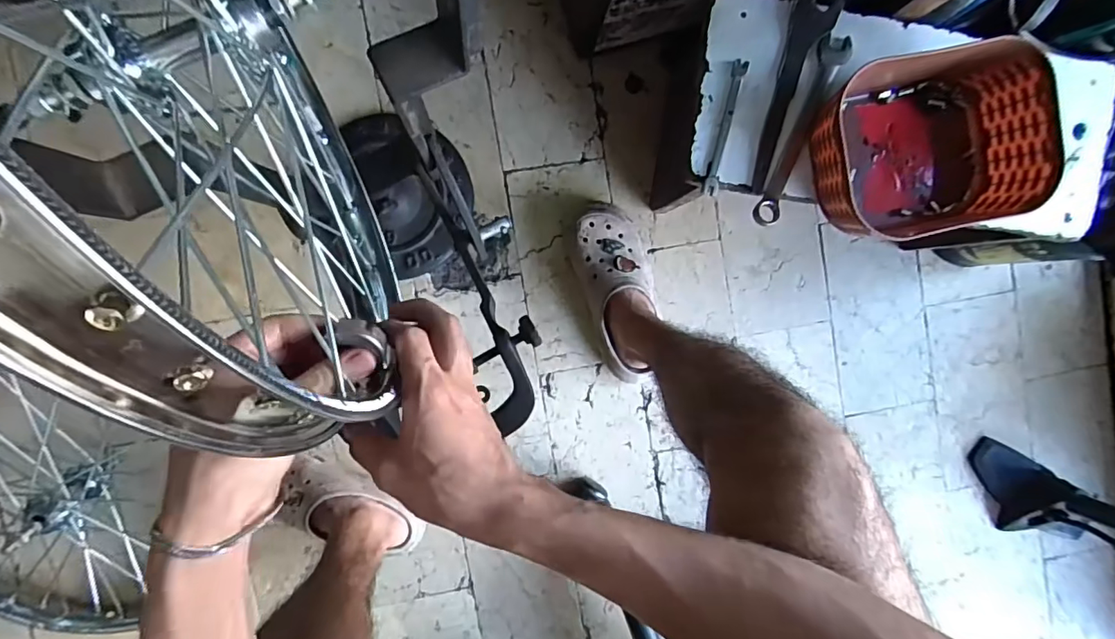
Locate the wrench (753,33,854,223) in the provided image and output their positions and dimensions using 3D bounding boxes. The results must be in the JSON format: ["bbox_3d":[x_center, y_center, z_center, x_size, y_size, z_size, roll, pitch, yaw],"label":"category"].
[{"bbox_3d":[0.249,-0.194,0.530,0.032,0.006,0.205,23,91,-6],"label":"wrench"}]

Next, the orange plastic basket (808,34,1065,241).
[{"bbox_3d":[0.356,-0.166,0.509,0.206,0.076,0.158,-13,95,-4],"label":"orange plastic basket"}]

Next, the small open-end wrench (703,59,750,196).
[{"bbox_3d":[0.170,-0.193,0.520,0.015,0.004,0.133,12,92,-6],"label":"small open-end wrench"}]

